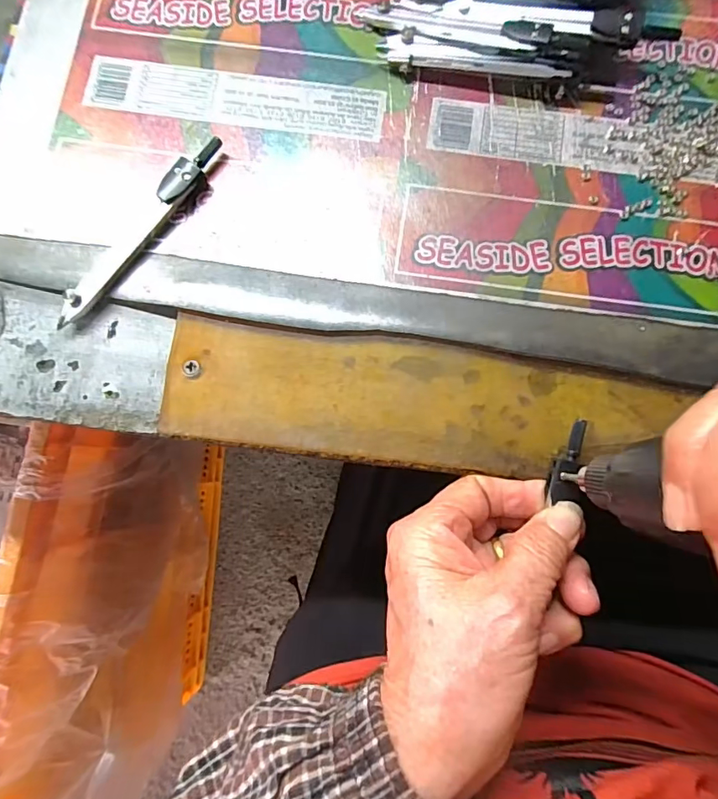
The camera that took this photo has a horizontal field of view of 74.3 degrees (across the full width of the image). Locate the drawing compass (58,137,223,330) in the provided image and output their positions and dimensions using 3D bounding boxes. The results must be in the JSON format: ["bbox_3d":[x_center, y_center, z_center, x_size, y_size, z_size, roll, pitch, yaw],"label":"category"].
[{"bbox_3d":[-0.105,-0.081,0.228,0.014,0.011,0.114,38,85,6],"label":"drawing compass"}]

